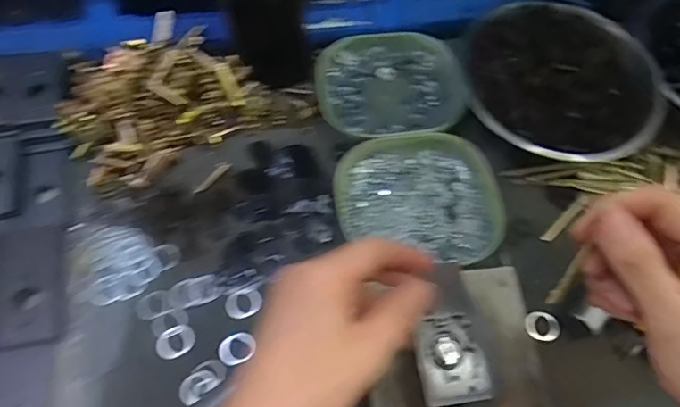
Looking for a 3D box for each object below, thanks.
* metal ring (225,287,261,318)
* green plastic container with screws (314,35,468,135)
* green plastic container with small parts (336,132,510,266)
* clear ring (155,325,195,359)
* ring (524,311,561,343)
[{"bbox_3d":[-0.087,0.090,0.453,0.032,0.004,0.025,-24,71,-12],"label":"metal ring"},{"bbox_3d":[0.051,-0.126,0.544,0.149,0.041,0.132,-3,67,-4],"label":"green plastic container with screws"},{"bbox_3d":[0.074,-0.005,0.485,0.151,0.030,0.130,-10,68,-7],"label":"green plastic container with small parts"},{"bbox_3d":[-0.143,0.120,0.436,0.033,0.004,0.025,-25,71,-13],"label":"clear ring"},{"bbox_3d":[0.186,0.112,0.460,0.030,0.005,0.026,6,60,23],"label":"ring"}]

